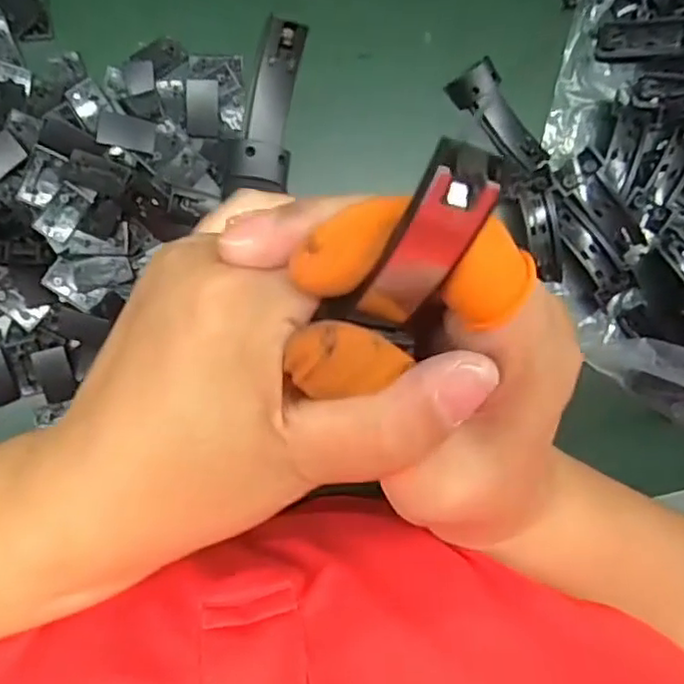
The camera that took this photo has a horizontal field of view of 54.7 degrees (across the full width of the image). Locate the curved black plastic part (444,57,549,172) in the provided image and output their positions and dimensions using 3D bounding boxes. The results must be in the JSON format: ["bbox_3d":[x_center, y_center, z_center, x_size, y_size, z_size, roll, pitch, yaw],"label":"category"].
[{"bbox_3d":[0.083,-0.115,0.337,0.023,0.012,0.061,-43,97,-5],"label":"curved black plastic part"}]

